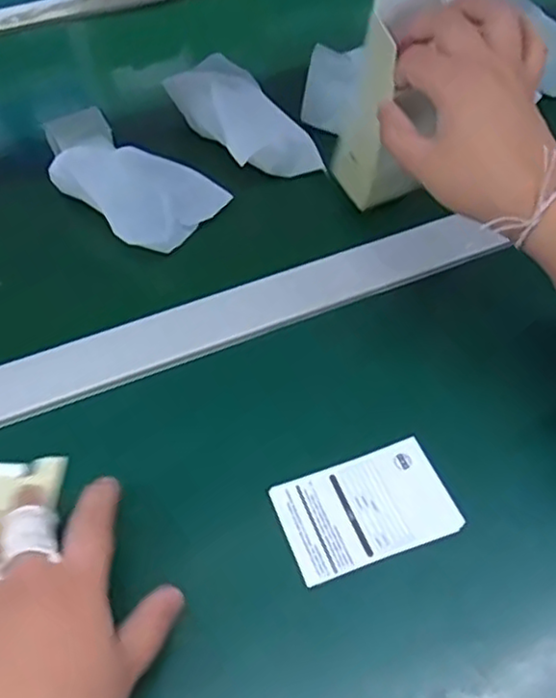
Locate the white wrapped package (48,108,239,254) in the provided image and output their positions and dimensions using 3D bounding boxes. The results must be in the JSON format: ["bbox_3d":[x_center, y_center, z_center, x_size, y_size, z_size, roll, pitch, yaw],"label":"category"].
[{"bbox_3d":[-0.117,-0.127,0.499,0.144,0.036,0.076,32,64,21],"label":"white wrapped package"}]

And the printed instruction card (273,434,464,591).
[{"bbox_3d":[0.046,0.084,0.364,0.088,0.004,0.057,-18,54,-12],"label":"printed instruction card"}]

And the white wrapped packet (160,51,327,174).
[{"bbox_3d":[-0.030,-0.180,0.531,0.059,0.044,0.133,-32,61,-16],"label":"white wrapped packet"}]

